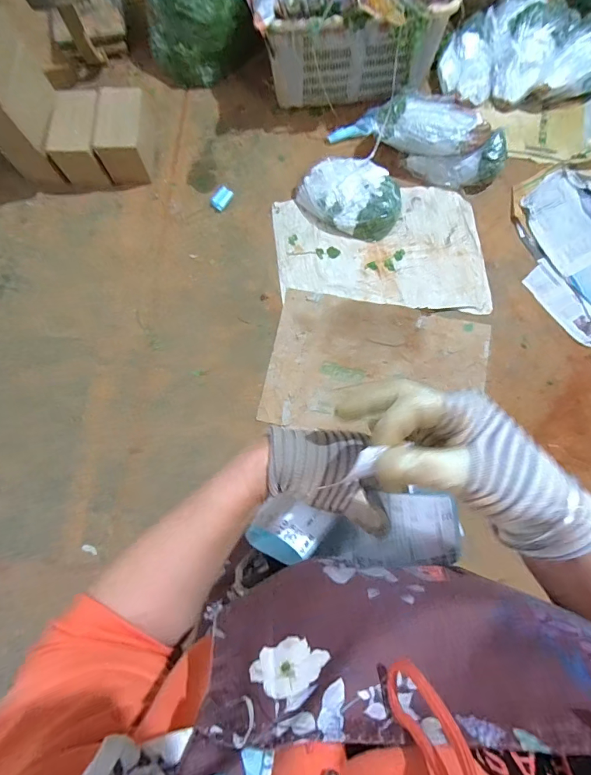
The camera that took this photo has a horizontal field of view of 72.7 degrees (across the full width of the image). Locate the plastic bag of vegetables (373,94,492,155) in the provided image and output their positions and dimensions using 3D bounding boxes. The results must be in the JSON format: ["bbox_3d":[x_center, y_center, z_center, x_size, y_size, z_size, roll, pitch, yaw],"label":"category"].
[{"bbox_3d":[0.473,-0.925,1.410,0.382,0.095,0.174,14,78,4],"label":"plastic bag of vegetables"}]

